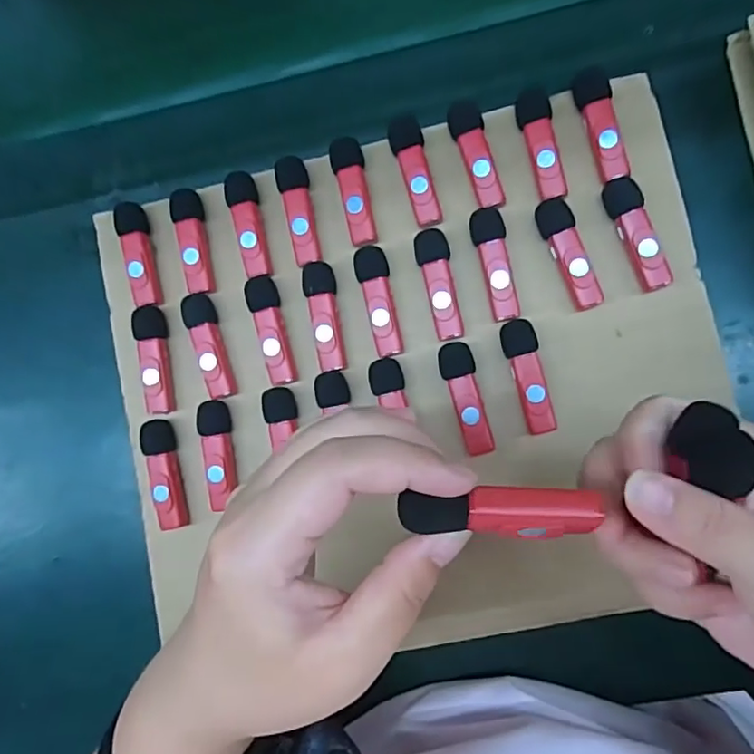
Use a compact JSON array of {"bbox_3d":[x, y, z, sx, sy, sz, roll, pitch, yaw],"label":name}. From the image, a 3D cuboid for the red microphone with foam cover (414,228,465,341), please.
[{"bbox_3d":[0.036,-0.054,0.334,0.019,0.015,0.065,-10,86,7],"label":"red microphone with foam cover"}]

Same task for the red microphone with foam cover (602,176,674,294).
[{"bbox_3d":[0.146,-0.080,0.322,0.019,0.016,0.066,-21,85,6],"label":"red microphone with foam cover"}]

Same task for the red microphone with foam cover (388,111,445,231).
[{"bbox_3d":[0.022,-0.122,0.338,0.020,0.014,0.066,-13,86,7],"label":"red microphone with foam cover"}]

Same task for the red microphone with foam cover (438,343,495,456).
[{"bbox_3d":[0.051,0.012,0.329,0.019,0.015,0.064,-13,86,7],"label":"red microphone with foam cover"}]

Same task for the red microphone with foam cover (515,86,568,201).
[{"bbox_3d":[0.096,-0.133,0.330,0.019,0.014,0.063,-13,86,7],"label":"red microphone with foam cover"}]

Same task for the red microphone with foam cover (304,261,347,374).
[{"bbox_3d":[-0.031,-0.036,0.342,0.018,0.016,0.066,-8,86,7],"label":"red microphone with foam cover"}]

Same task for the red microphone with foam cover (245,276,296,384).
[{"bbox_3d":[-0.063,-0.028,0.346,0.017,0.017,0.065,-16,86,7],"label":"red microphone with foam cover"}]

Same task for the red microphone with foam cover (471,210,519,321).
[{"bbox_3d":[0.068,-0.065,0.330,0.019,0.016,0.065,-9,86,7],"label":"red microphone with foam cover"}]

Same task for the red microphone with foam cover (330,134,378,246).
[{"bbox_3d":[-0.014,-0.111,0.341,0.018,0.013,0.063,-12,86,7],"label":"red microphone with foam cover"}]

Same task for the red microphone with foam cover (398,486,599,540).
[{"bbox_3d":[0.039,0.043,0.183,0.062,0.011,0.016,3,88,-10],"label":"red microphone with foam cover"}]

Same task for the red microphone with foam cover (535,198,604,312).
[{"bbox_3d":[0.110,-0.070,0.327,0.019,0.017,0.064,-21,85,6],"label":"red microphone with foam cover"}]

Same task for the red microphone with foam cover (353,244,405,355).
[{"bbox_3d":[0.003,-0.045,0.339,0.019,0.016,0.066,-16,85,6],"label":"red microphone with foam cover"}]

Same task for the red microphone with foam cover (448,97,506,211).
[{"bbox_3d":[0.058,-0.130,0.335,0.019,0.014,0.065,-15,86,7],"label":"red microphone with foam cover"}]

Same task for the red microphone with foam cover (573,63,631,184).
[{"bbox_3d":[0.128,-0.146,0.328,0.018,0.015,0.068,-12,86,7],"label":"red microphone with foam cover"}]

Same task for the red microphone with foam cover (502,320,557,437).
[{"bbox_3d":[0.086,0.000,0.325,0.019,0.015,0.064,-14,86,7],"label":"red microphone with foam cover"}]

